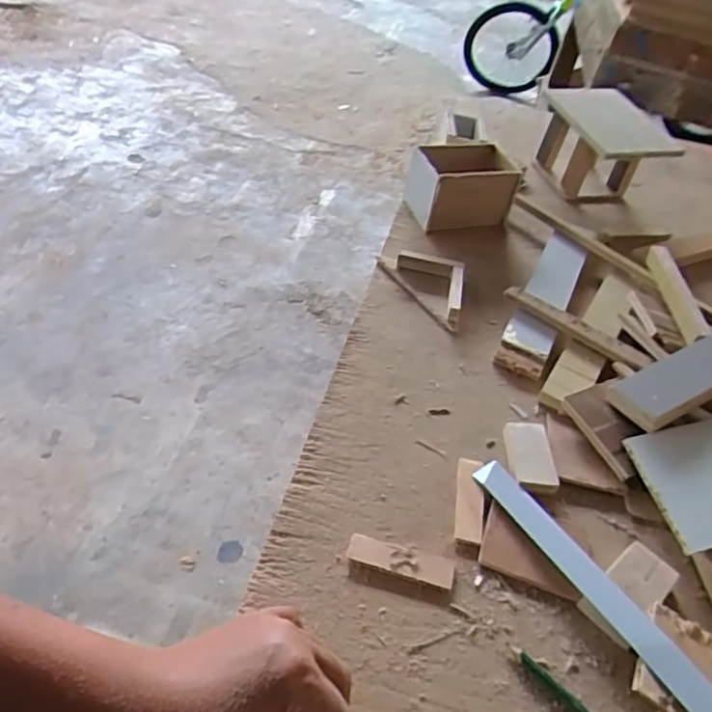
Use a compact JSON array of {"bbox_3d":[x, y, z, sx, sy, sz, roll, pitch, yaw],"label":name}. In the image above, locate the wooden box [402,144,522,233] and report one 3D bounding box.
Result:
[{"bbox_3d":[0.127,-0.211,0.774,0.122,0.076,0.083,-5,45,-14],"label":"wooden box"}]

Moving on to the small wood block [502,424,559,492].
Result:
[{"bbox_3d":[0.143,0.082,0.515,0.037,0.014,0.068,4,44,-3],"label":"small wood block"}]

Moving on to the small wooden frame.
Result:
[{"bbox_3d":[0.082,-0.081,0.667,0.060,0.025,0.129,-22,50,-27],"label":"small wooden frame"}]

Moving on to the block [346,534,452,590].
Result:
[{"bbox_3d":[0.031,0.143,0.437,0.074,0.007,0.023,12,44,5],"label":"block"}]

